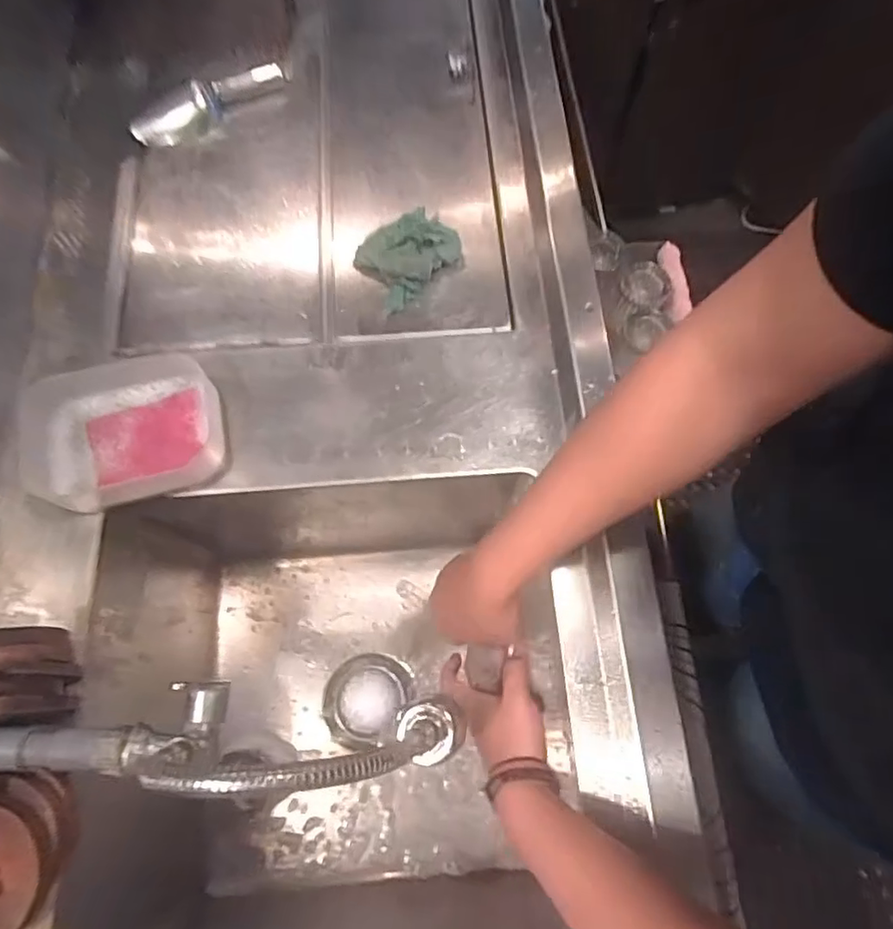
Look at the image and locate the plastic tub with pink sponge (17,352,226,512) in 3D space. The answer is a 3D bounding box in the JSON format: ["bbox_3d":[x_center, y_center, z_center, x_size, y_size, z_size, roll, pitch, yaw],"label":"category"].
[{"bbox_3d":[-0.296,-0.028,0.547,0.173,0.042,0.129,-14,71,-6],"label":"plastic tub with pink sponge"}]

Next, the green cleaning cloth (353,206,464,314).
[{"bbox_3d":[-0.041,-0.219,0.615,0.099,0.032,0.079,-41,74,-14],"label":"green cleaning cloth"}]

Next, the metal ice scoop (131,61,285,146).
[{"bbox_3d":[-0.278,-0.423,0.696,0.181,0.036,0.047,-27,71,-9],"label":"metal ice scoop"}]

